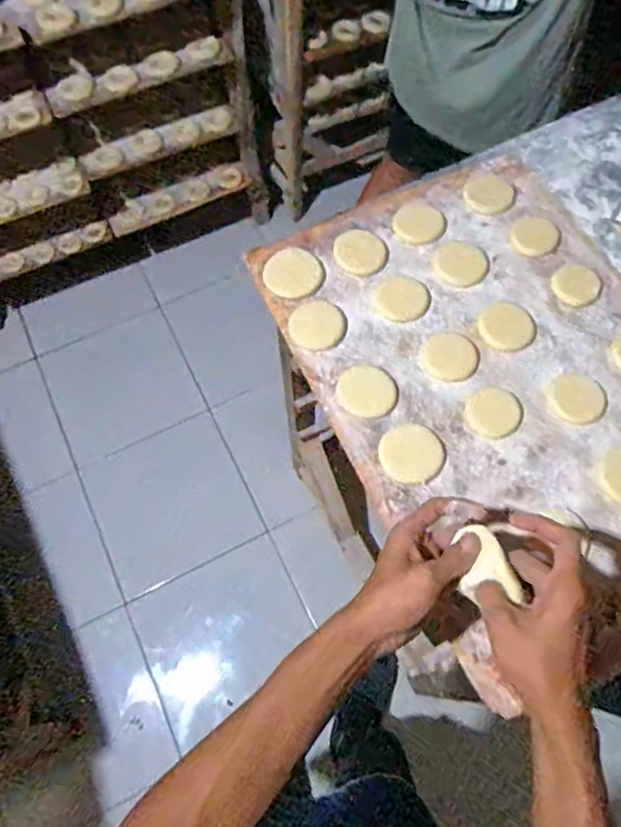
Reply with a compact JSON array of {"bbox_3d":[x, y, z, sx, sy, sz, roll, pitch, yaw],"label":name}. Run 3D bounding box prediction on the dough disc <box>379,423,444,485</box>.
[{"bbox_3d":[0.110,0.043,0.629,0.067,0.004,0.066,-1,67,1],"label":"dough disc"}]

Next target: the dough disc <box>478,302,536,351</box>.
[{"bbox_3d":[0.234,-0.104,0.690,0.063,0.004,0.061,-1,67,1],"label":"dough disc"}]

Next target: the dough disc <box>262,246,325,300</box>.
[{"bbox_3d":[-0.021,-0.173,0.716,0.068,0.009,0.069,-1,67,1],"label":"dough disc"}]

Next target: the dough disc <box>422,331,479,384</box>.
[{"bbox_3d":[0.164,-0.066,0.673,0.059,0.004,0.063,-1,67,1],"label":"dough disc"}]

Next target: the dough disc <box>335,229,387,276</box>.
[{"bbox_3d":[0.062,-0.204,0.728,0.064,0.008,0.060,-1,67,1],"label":"dough disc"}]

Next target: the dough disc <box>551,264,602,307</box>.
[{"bbox_3d":[0.325,-0.158,0.709,0.054,0.006,0.055,-1,67,1],"label":"dough disc"}]

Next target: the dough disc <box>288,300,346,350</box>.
[{"bbox_3d":[0.008,-0.105,0.688,0.063,0.004,0.065,-1,67,1],"label":"dough disc"}]

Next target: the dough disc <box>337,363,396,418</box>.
[{"bbox_3d":[0.064,-0.024,0.654,0.063,0.011,0.062,-1,67,1],"label":"dough disc"}]

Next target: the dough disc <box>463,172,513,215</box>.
[{"bbox_3d":[0.237,-0.292,0.770,0.062,0.005,0.067,-1,67,1],"label":"dough disc"}]

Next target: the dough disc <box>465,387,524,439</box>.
[{"bbox_3d":[0.205,-0.001,0.647,0.058,0.004,0.061,-1,67,1],"label":"dough disc"}]

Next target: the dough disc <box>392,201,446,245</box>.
[{"bbox_3d":[0.141,-0.247,0.751,0.063,0.009,0.070,20,69,10],"label":"dough disc"}]

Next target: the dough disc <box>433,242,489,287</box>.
[{"bbox_3d":[0.188,-0.189,0.724,0.064,0.004,0.064,-1,67,1],"label":"dough disc"}]

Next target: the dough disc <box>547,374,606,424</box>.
[{"bbox_3d":[0.300,-0.017,0.652,0.059,0.004,0.059,-1,67,1],"label":"dough disc"}]

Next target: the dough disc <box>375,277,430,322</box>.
[{"bbox_3d":[0.111,-0.140,0.703,0.065,0.004,0.059,-28,69,-10],"label":"dough disc"}]

